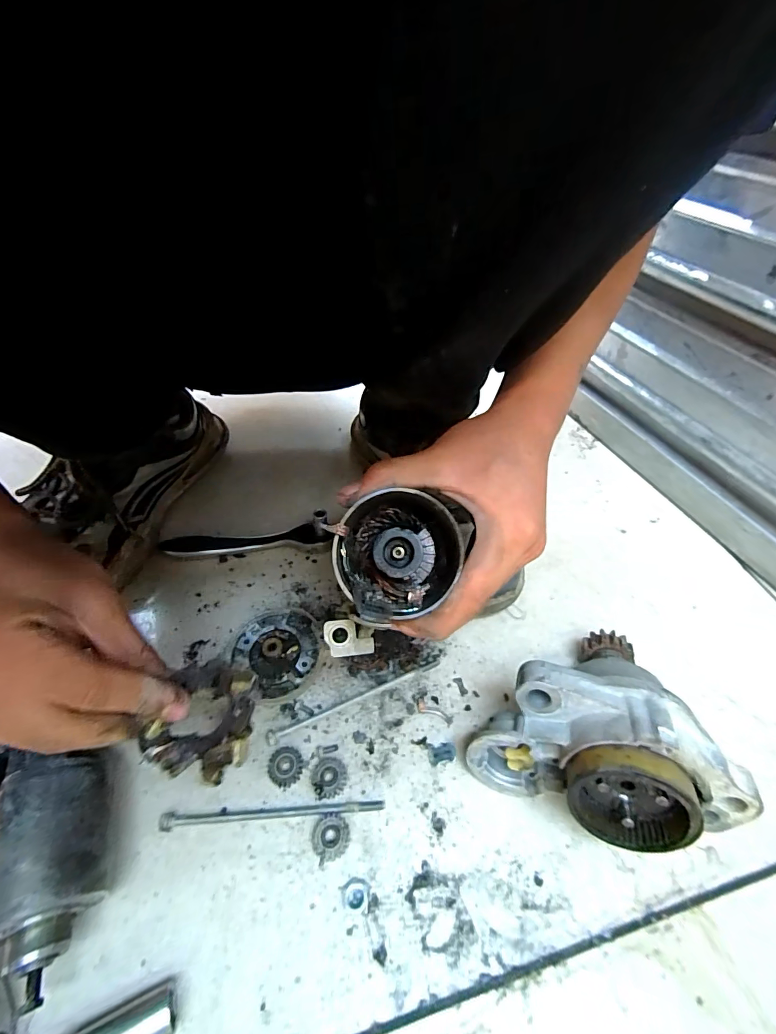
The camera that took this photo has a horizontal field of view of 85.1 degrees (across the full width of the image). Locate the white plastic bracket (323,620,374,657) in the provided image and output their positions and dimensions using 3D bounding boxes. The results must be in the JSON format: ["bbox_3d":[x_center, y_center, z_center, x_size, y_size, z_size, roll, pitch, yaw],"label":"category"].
[{"bbox_3d":[-0.021,0.062,0.224,0.025,0.019,0.012,-5,5,-9],"label":"white plastic bracket"}]

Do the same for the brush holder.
[{"bbox_3d":[-0.094,0.102,0.212,0.049,0.052,0.018,14,-3,-29],"label":"brush holder"}]

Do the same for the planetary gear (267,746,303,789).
[{"bbox_3d":[-0.064,0.154,0.262,0.021,0.008,0.022,2,48,-2],"label":"planetary gear"}]

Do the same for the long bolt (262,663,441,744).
[{"bbox_3d":[-0.020,0.126,0.292,0.127,0.006,0.008,-17,51,-19],"label":"long bolt"}]

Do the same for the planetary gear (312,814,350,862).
[{"bbox_3d":[-0.032,0.181,0.239,0.020,0.008,0.021,2,48,-2],"label":"planetary gear"}]

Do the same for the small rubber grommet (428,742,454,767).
[{"bbox_3d":[0.035,0.153,0.272,0.017,0.006,0.011,-7,49,-10],"label":"small rubber grommet"}]

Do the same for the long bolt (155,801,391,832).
[{"bbox_3d":[-0.065,0.172,0.244,0.125,0.009,0.008,-1,48,-5],"label":"long bolt"}]

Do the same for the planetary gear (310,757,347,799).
[{"bbox_3d":[-0.036,0.160,0.259,0.021,0.009,0.021,2,48,-2],"label":"planetary gear"}]

